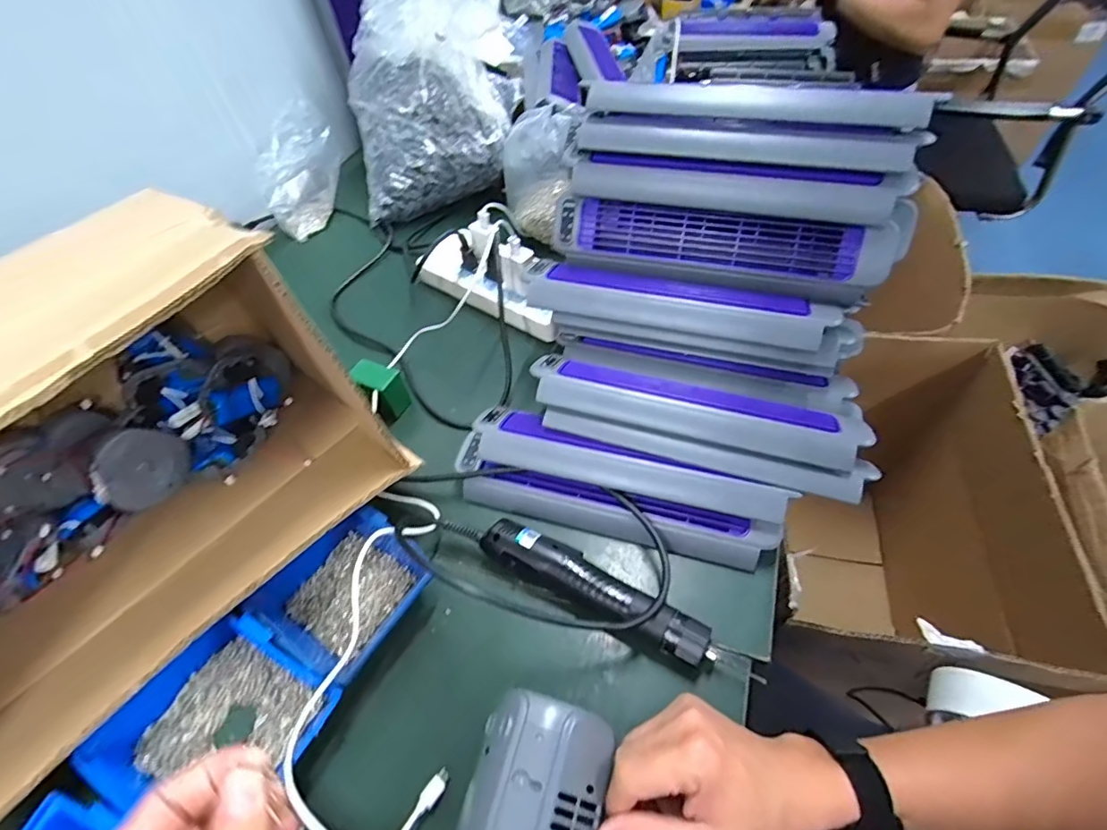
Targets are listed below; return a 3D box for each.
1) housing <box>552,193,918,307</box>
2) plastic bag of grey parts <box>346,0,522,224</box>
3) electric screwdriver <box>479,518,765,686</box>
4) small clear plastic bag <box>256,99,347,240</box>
[{"bbox_3d":[0.155,-0.164,0.484,0.301,0.074,0.045,12,27,14],"label":"housing"},{"bbox_3d":[-0.183,-0.478,0.727,0.241,0.284,0.195,-11,53,-3],"label":"plastic bag of grey parts"},{"bbox_3d":[0.047,0.148,0.419,0.228,0.040,0.043,23,59,21],"label":"electric screwdriver"},{"bbox_3d":[-0.400,-0.395,0.810,0.074,0.120,0.218,-5,53,2],"label":"small clear plastic bag"}]

